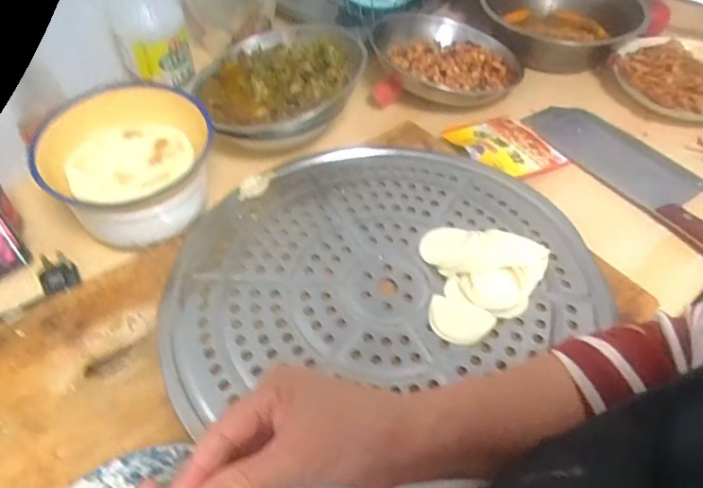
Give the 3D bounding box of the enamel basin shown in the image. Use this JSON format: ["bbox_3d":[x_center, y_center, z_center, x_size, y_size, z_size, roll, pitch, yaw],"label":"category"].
[{"bbox_3d":[-0.229,-0.081,0.572,0.170,0.099,0.140,-30,56,-23],"label":"enamel basin"}]

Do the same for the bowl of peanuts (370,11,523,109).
[{"bbox_3d":[0.138,-0.267,0.770,0.203,0.049,0.194,0,50,0],"label":"bowl of peanuts"}]

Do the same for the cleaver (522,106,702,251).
[{"bbox_3d":[0.357,-0.083,0.652,0.104,0.019,0.321,-26,55,-21],"label":"cleaver"}]

